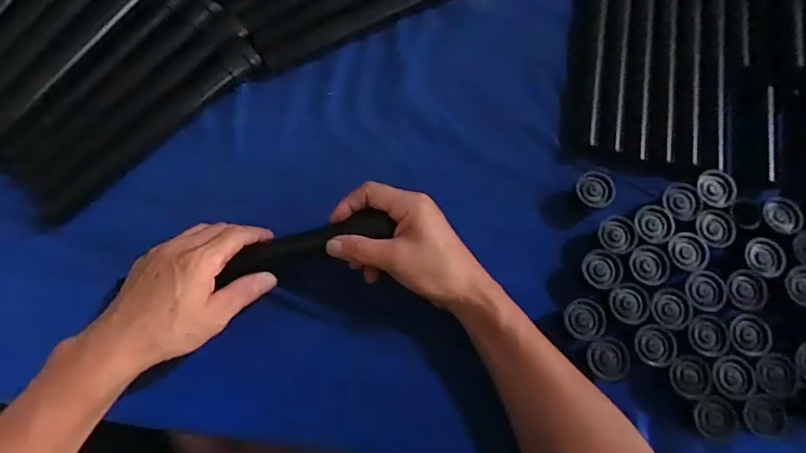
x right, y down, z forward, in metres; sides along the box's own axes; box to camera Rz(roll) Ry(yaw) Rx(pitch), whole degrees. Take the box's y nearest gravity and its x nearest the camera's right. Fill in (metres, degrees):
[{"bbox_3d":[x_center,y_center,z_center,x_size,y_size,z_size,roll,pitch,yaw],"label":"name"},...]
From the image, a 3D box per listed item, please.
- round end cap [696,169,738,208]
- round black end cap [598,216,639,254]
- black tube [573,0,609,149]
[{"bbox_3d":[0.290,-0.035,0.446,0.029,0.013,0.039,-6,58,21],"label":"round end cap"},{"bbox_3d":[0.196,0.007,0.440,0.032,0.004,0.034,10,76,28],"label":"round black end cap"},{"bbox_3d":[0.196,-0.176,0.501,0.021,0.021,0.215,10,74,1],"label":"black tube"}]

